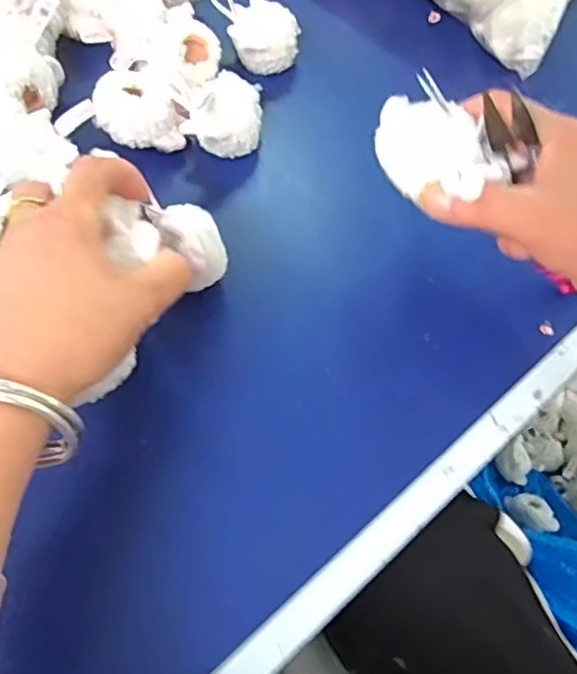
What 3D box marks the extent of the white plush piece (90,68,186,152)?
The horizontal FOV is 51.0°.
[{"bbox_3d":[-0.109,-0.160,0.435,0.054,0.036,0.052,1,63,-3],"label":"white plush piece"}]

